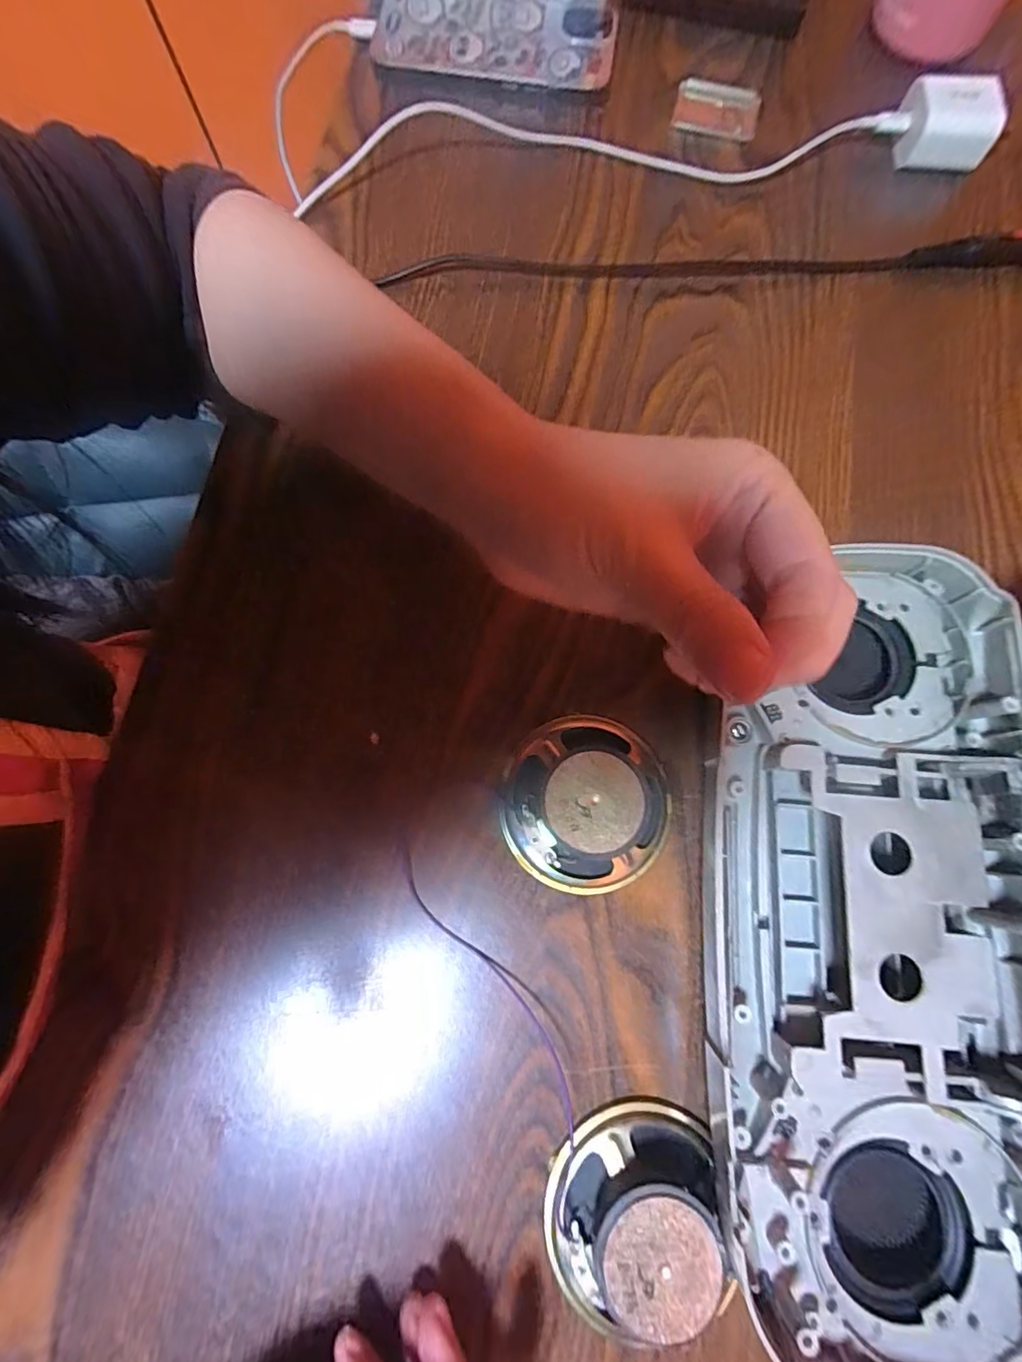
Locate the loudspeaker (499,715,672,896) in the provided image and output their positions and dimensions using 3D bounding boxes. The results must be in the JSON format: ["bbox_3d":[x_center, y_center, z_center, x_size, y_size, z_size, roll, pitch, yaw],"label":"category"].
[{"bbox_3d":[0.032,0.051,0.220,0.069,0.023,0.073,0,78,1],"label":"loudspeaker"}]

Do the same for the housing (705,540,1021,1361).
[{"bbox_3d":[0.135,0.088,0.202,0.118,0.041,0.281,3,79,1],"label":"housing"}]

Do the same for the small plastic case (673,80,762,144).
[{"bbox_3d":[0.116,-0.322,0.299,0.047,0.007,0.032,12,79,3],"label":"small plastic case"}]

